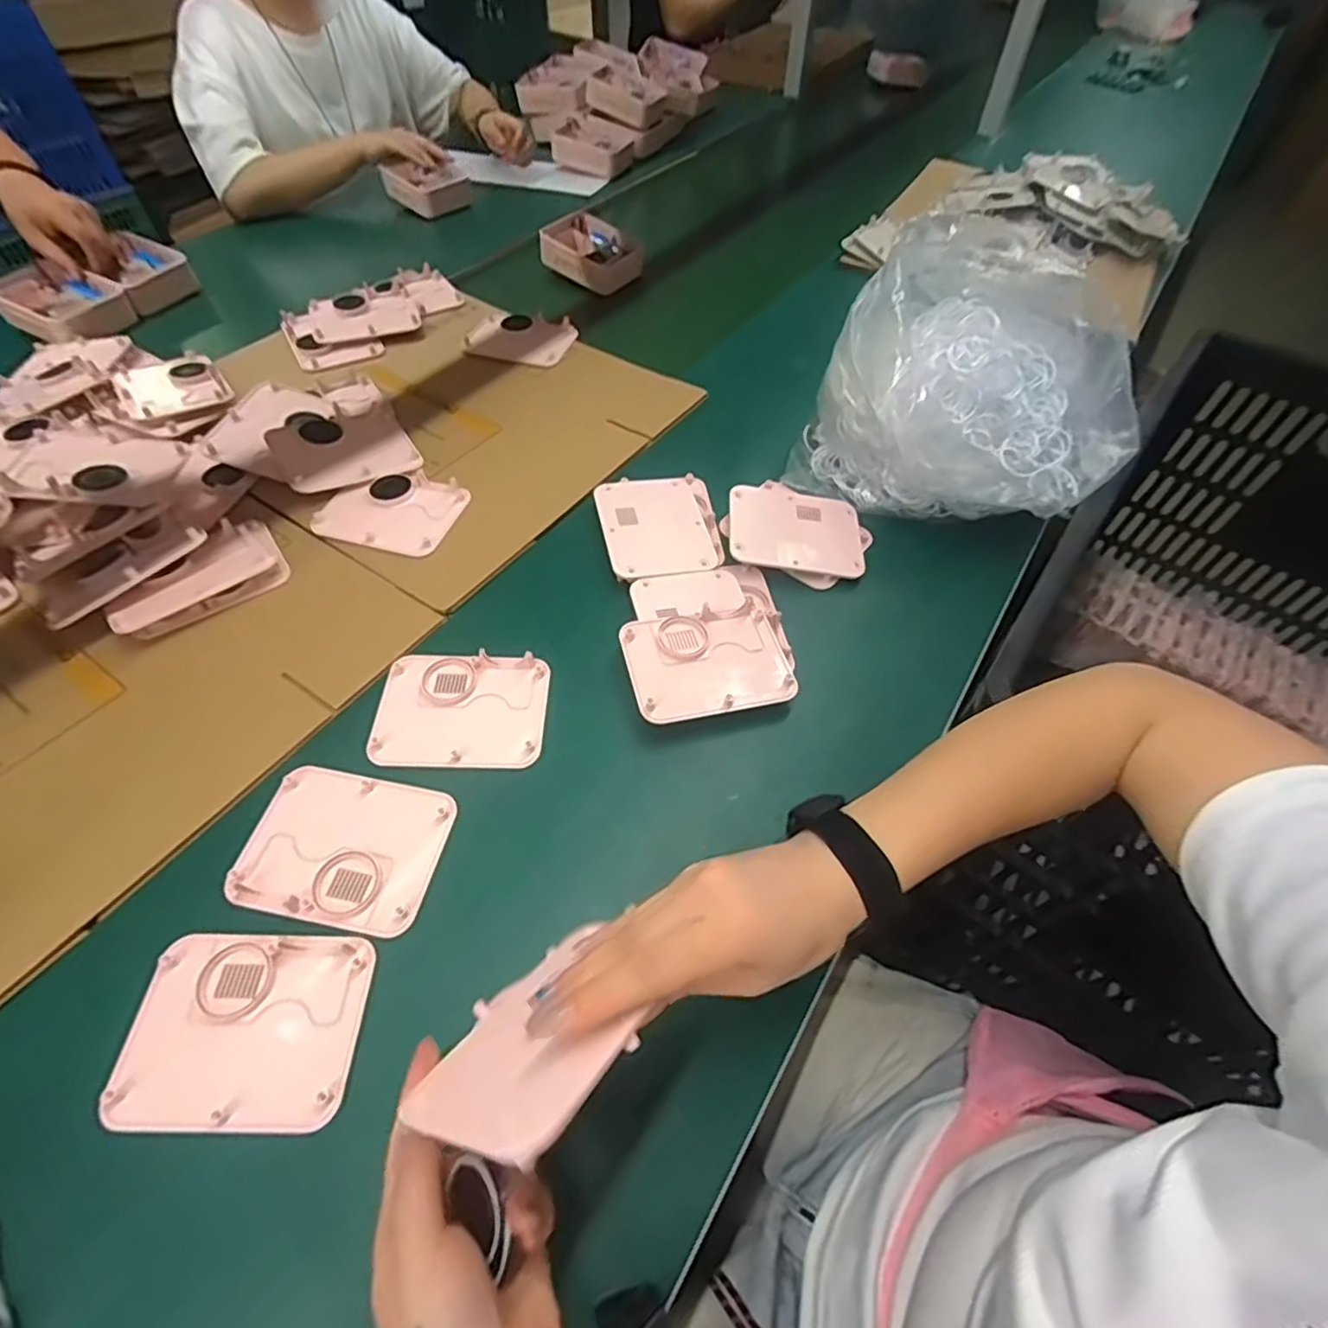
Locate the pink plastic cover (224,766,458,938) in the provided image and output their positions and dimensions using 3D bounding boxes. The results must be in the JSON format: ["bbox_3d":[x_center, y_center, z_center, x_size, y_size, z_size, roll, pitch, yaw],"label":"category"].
[{"bbox_3d":[-0.212,0.122,0.425,0.122,0.010,0.095,10,55,5],"label":"pink plastic cover"}]

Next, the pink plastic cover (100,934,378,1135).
[{"bbox_3d":[-0.239,0.207,0.363,0.123,0.008,0.095,2,54,-1],"label":"pink plastic cover"}]

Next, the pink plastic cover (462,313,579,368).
[{"bbox_3d":[-0.181,-0.413,0.799,0.130,0.016,0.093,15,55,8],"label":"pink plastic cover"}]

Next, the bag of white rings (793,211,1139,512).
[{"bbox_3d":[0.275,-0.246,0.584,0.276,0.170,0.170,31,59,19],"label":"bag of white rings"}]

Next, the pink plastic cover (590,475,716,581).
[{"bbox_3d":[-0.008,-0.131,0.596,0.098,0.007,0.127,-10,55,-9],"label":"pink plastic cover"}]

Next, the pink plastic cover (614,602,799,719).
[{"bbox_3d":[0.035,-0.003,0.501,0.126,0.010,0.091,-11,56,-10],"label":"pink plastic cover"}]

